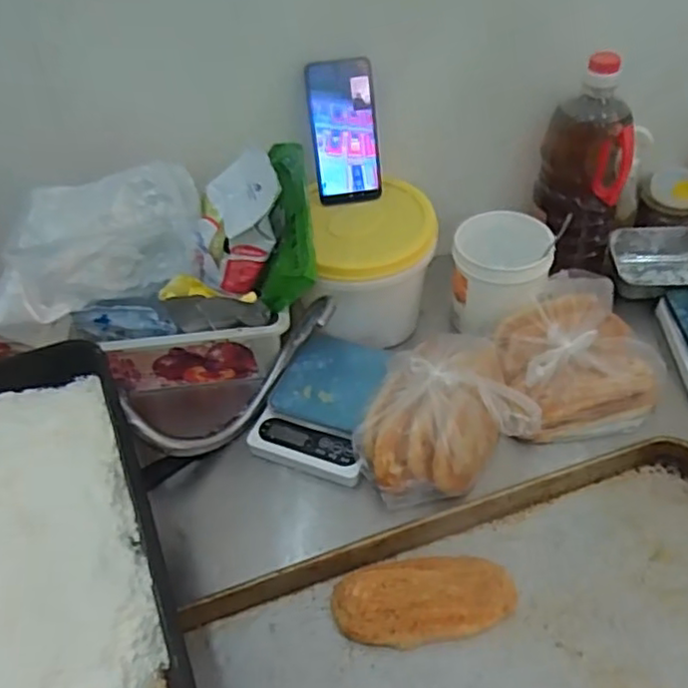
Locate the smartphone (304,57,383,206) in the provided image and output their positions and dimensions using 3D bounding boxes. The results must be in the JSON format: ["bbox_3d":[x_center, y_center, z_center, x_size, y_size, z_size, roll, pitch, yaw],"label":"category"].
[{"bbox_3d":[0.001,-0.246,0.788,0.076,0.159,0.010,-8,23,-1],"label":"smartphone"}]

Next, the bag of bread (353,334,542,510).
[{"bbox_3d":[0.098,0.075,0.719,0.178,0.094,0.153,-15,46,-11],"label":"bag of bread"}]

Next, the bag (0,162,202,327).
[{"bbox_3d":[-0.272,-0.102,0.723,0.241,0.112,0.109,-26,49,-20],"label":"bag"}]

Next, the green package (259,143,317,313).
[{"bbox_3d":[-0.060,-0.131,0.732,0.055,0.080,0.176,1,88,-4],"label":"green package"}]

